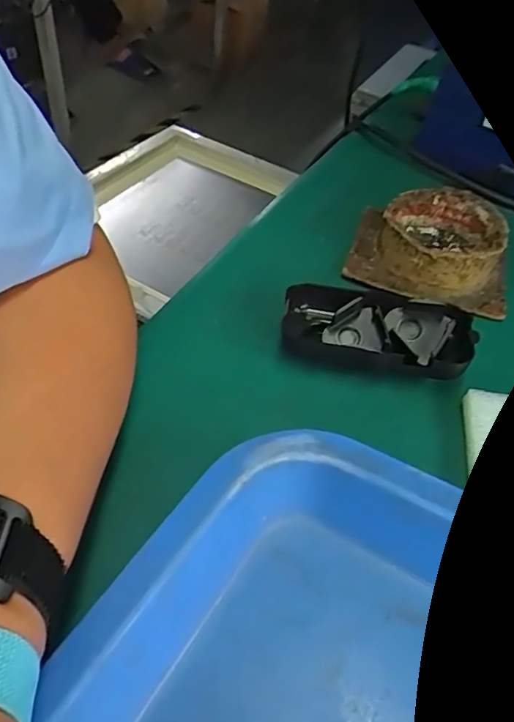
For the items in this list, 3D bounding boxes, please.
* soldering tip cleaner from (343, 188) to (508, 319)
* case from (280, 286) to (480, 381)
[{"bbox_3d":[0.124,-0.085,0.397,0.107,0.037,0.089,17,48,7],"label":"soldering tip cleaner"},{"bbox_3d":[0.070,-0.017,0.333,0.107,0.025,0.050,14,48,4],"label":"case"}]

